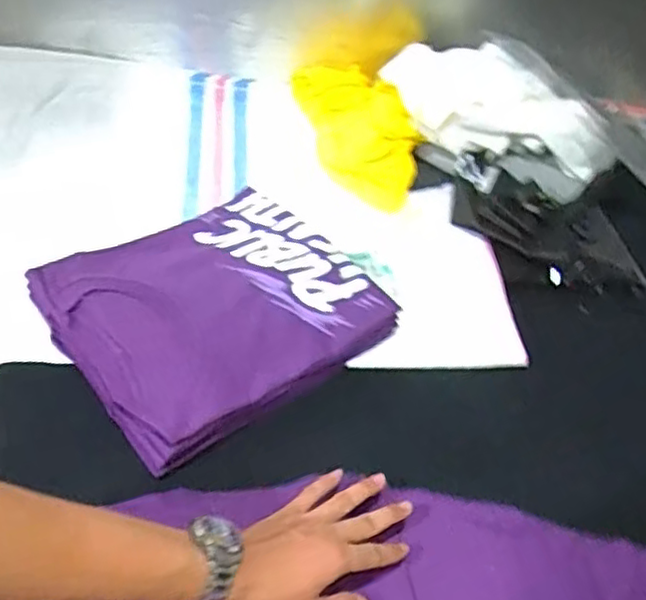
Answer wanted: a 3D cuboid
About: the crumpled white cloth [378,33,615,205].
[{"bbox_3d":[0.242,-0.257,0.973,0.337,0.147,0.161,23,48,14],"label":"crumpled white cloth"}]

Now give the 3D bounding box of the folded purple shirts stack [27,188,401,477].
[{"bbox_3d":[-0.127,0.008,0.780,0.328,0.059,0.281,-28,57,-30],"label":"folded purple shirts stack"}]

